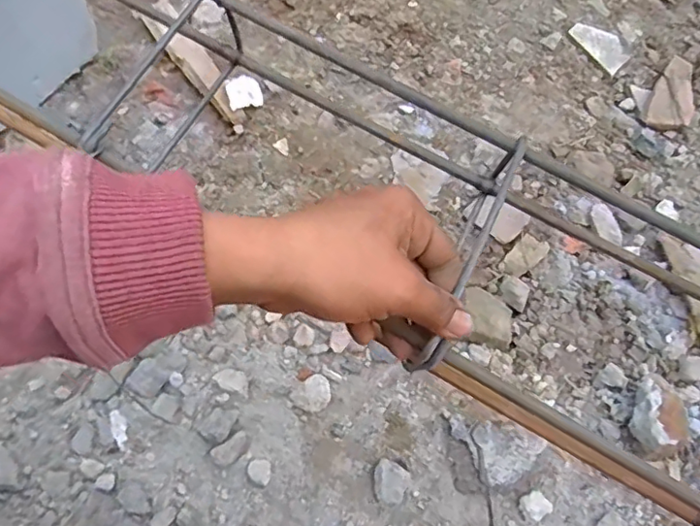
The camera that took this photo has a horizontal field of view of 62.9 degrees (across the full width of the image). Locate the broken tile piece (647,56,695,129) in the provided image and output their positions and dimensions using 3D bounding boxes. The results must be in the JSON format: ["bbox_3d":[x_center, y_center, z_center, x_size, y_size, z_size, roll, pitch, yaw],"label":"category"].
[{"bbox_3d":[0.368,-0.193,0.646,0.045,0.013,0.106,22,70,9],"label":"broken tile piece"}]

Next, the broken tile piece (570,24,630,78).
[{"bbox_3d":[0.293,-0.254,0.667,0.045,0.009,0.072,-38,73,-14],"label":"broken tile piece"}]

